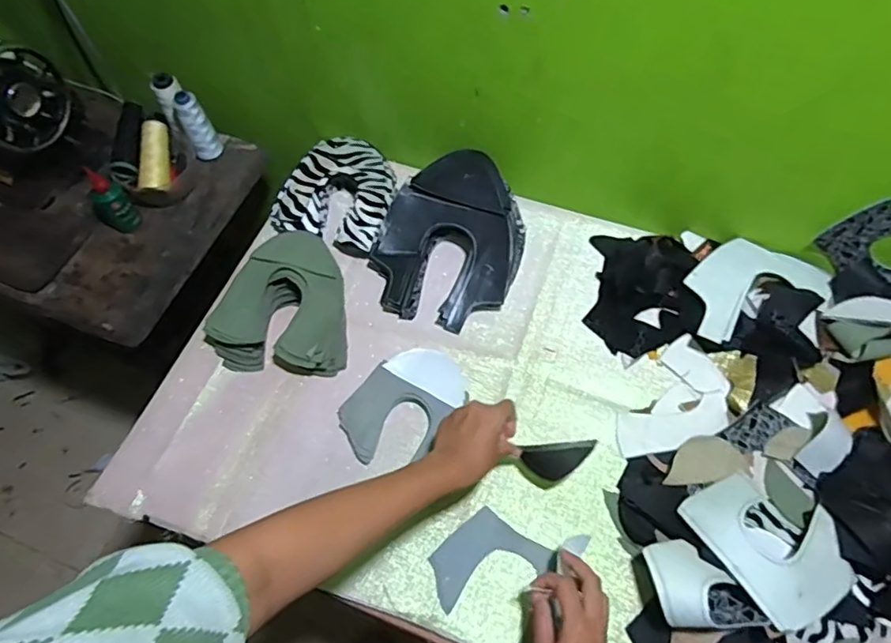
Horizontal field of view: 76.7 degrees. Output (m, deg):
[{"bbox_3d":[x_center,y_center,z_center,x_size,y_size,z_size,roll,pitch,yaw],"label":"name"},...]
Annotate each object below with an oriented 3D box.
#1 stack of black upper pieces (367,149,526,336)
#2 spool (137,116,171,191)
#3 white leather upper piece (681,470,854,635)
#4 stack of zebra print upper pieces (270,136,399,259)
[{"bbox_3d":[0.005,-0.115,0.774,0.197,0.098,0.222,15,63,9],"label":"stack of black upper pieces"},{"bbox_3d":[-0.440,-0.251,0.859,0.039,0.033,0.122,-6,76,-2],"label":"spool"},{"bbox_3d":[0.347,0.231,0.597,0.148,0.063,0.146,-21,63,-10],"label":"white leather upper piece"},{"bbox_3d":[-0.154,-0.194,0.827,0.164,0.061,0.172,14,63,8],"label":"stack of zebra print upper pieces"}]

